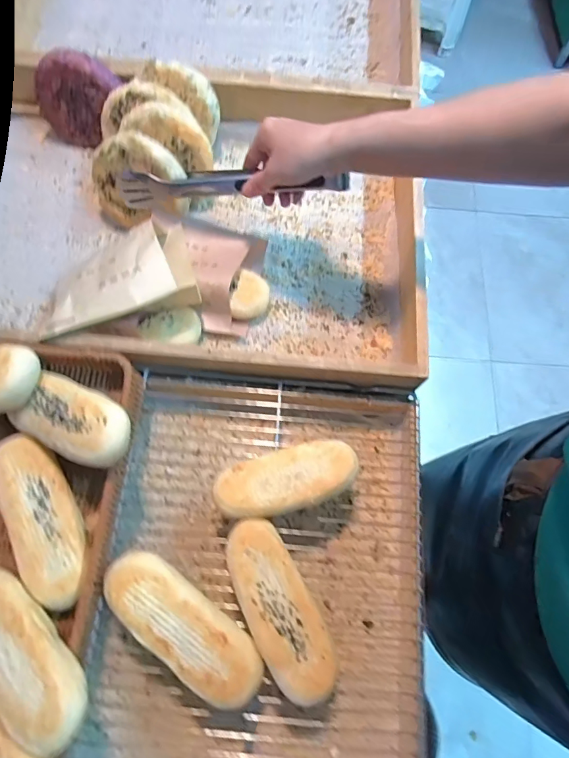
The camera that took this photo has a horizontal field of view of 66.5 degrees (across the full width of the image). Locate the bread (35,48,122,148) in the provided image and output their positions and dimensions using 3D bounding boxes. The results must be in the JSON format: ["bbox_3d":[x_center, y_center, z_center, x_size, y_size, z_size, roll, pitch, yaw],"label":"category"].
[{"bbox_3d":[-0.280,-0.374,0.579,0.092,0.119,0.026,33,46,-27],"label":"bread"}]

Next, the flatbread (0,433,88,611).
[{"bbox_3d":[-0.219,0.127,0.400,0.057,0.033,0.156,-28,74,-11],"label":"flatbread"}]

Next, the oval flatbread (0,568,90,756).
[{"bbox_3d":[-0.210,0.214,0.336,0.151,0.026,0.058,31,72,26],"label":"oval flatbread"}]

